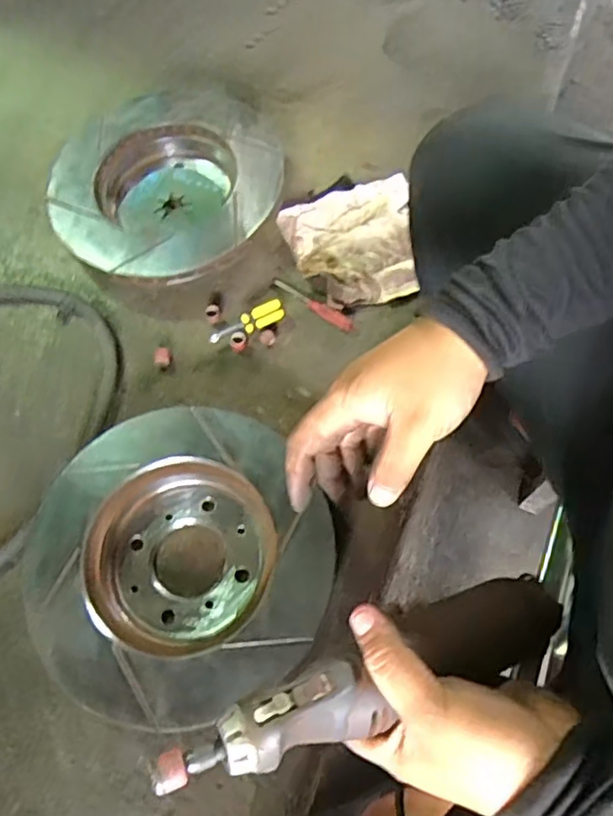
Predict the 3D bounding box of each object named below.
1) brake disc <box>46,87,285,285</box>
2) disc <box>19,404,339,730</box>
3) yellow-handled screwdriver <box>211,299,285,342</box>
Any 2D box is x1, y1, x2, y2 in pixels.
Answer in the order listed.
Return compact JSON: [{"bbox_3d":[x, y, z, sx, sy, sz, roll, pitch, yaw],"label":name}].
[{"bbox_3d":[-0.153,-0.246,0.661,0.234,0.047,0.248,-1,67,3],"label":"brake disc"},{"bbox_3d":[-0.107,0.124,0.505,0.239,0.058,0.245,-1,67,3],"label":"disc"},{"bbox_3d":[-0.060,-0.086,0.605,0.078,0.021,0.017,-22,68,-6],"label":"yellow-handled screwdriver"}]

